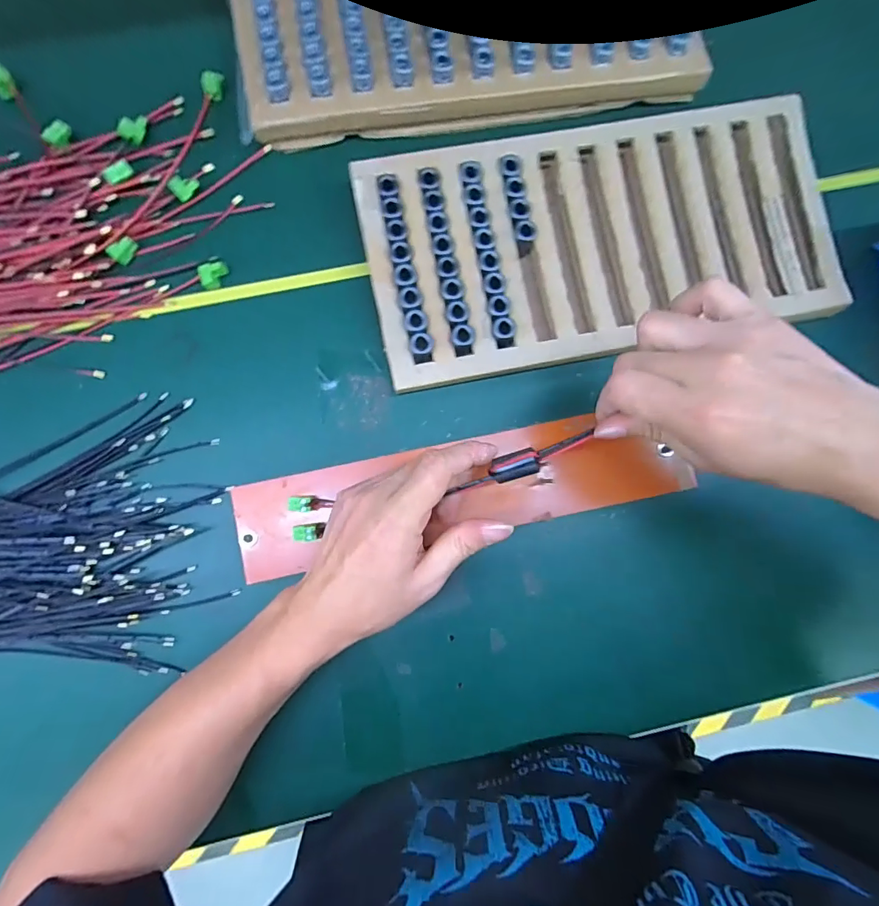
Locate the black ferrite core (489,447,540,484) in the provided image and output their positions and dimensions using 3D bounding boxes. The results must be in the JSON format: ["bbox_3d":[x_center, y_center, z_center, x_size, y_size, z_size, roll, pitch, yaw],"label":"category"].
[{"bbox_3d":[0.049,0.007,0.303,0.032,0.014,0.016,-18,98,14],"label":"black ferrite core"}]

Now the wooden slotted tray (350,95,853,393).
[{"bbox_3d":[0.126,-0.166,0.368,0.358,0.034,0.177,-11,89,-5],"label":"wooden slotted tray"}]

